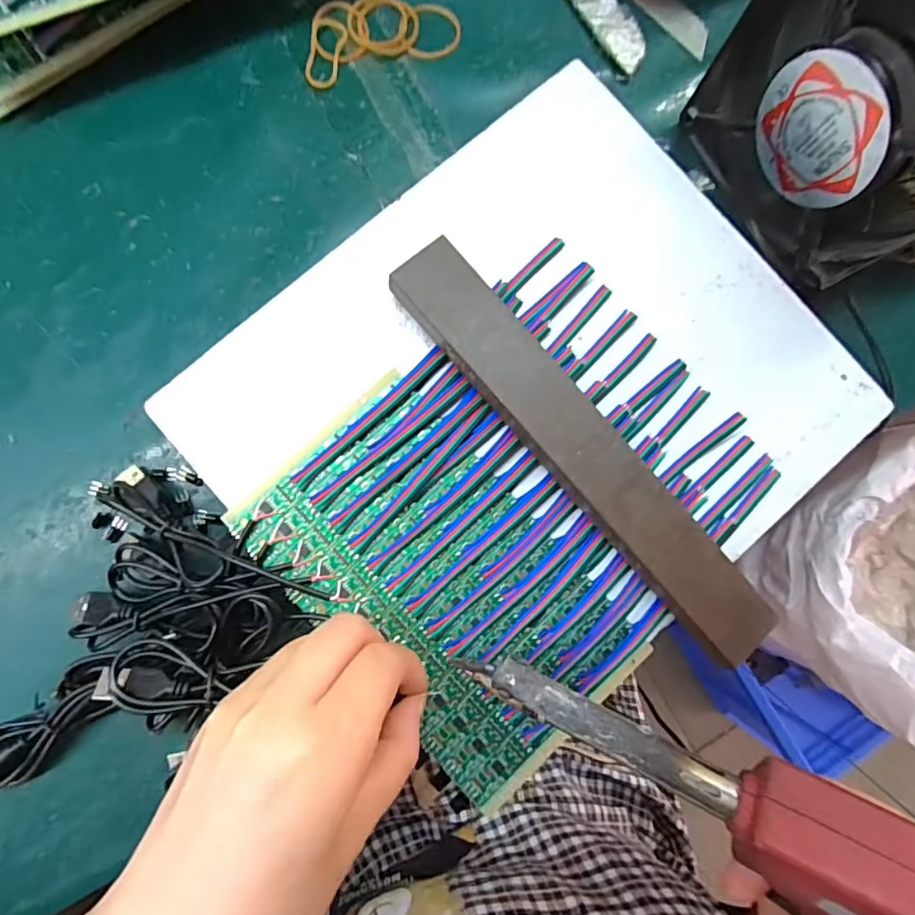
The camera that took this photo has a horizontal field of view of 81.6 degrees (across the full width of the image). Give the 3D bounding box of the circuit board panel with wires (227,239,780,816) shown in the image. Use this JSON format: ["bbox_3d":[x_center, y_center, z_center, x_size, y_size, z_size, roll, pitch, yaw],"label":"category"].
[{"bbox_3d":[0.028,0.022,0.229,0.190,0.012,0.160,-42,91,-6],"label":"circuit board panel with wires"}]

